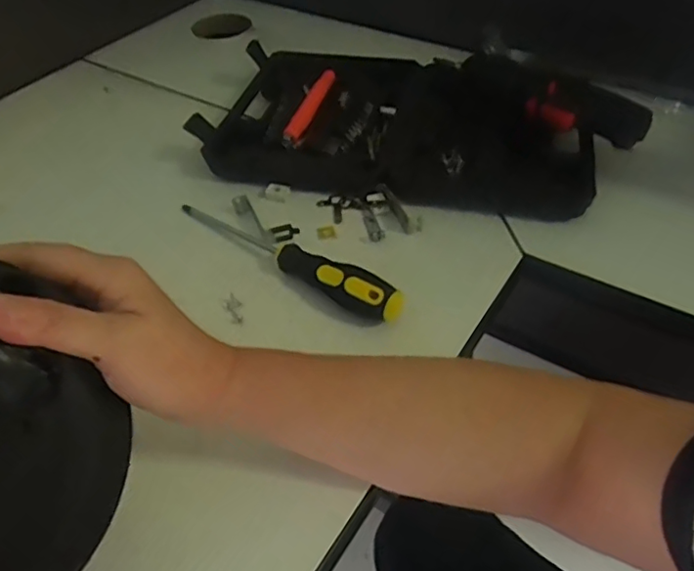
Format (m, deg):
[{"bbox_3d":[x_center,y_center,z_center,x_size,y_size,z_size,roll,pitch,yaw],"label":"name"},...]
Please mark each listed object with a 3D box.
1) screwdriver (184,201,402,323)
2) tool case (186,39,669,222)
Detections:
[{"bbox_3d":[-0.052,-0.029,0.453,0.215,0.030,0.023,29,54,27],"label":"screwdriver"},{"bbox_3d":[0.062,-0.161,0.549,0.381,0.065,0.214,13,48,14],"label":"tool case"}]

